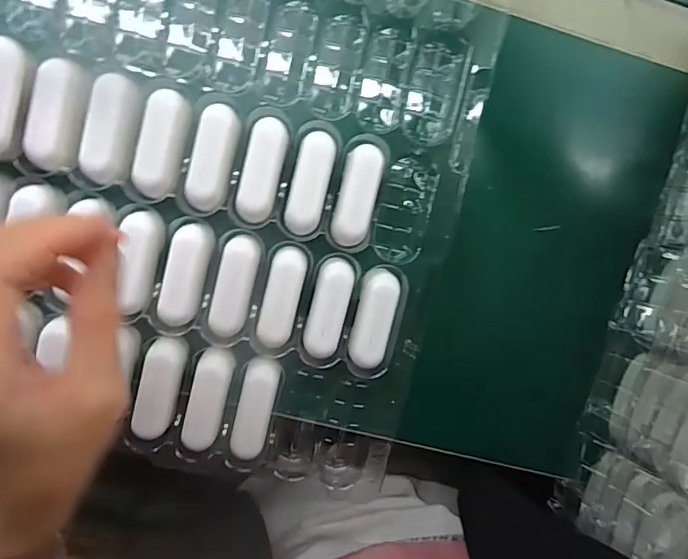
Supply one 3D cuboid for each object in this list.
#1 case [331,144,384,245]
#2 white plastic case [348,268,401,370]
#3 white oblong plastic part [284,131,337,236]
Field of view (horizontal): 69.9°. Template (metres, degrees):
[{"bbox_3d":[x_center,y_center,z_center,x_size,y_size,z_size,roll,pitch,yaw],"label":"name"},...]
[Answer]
[{"bbox_3d":[0.008,-0.053,0.316,0.024,0.028,0.062,12,95,-7],"label":"case"},{"bbox_3d":[0.019,0.025,0.325,0.025,0.023,0.063,9,96,-7],"label":"white plastic case"},{"bbox_3d":[-0.021,-0.060,0.314,0.024,0.024,0.063,12,95,-7],"label":"white oblong plastic part"}]

